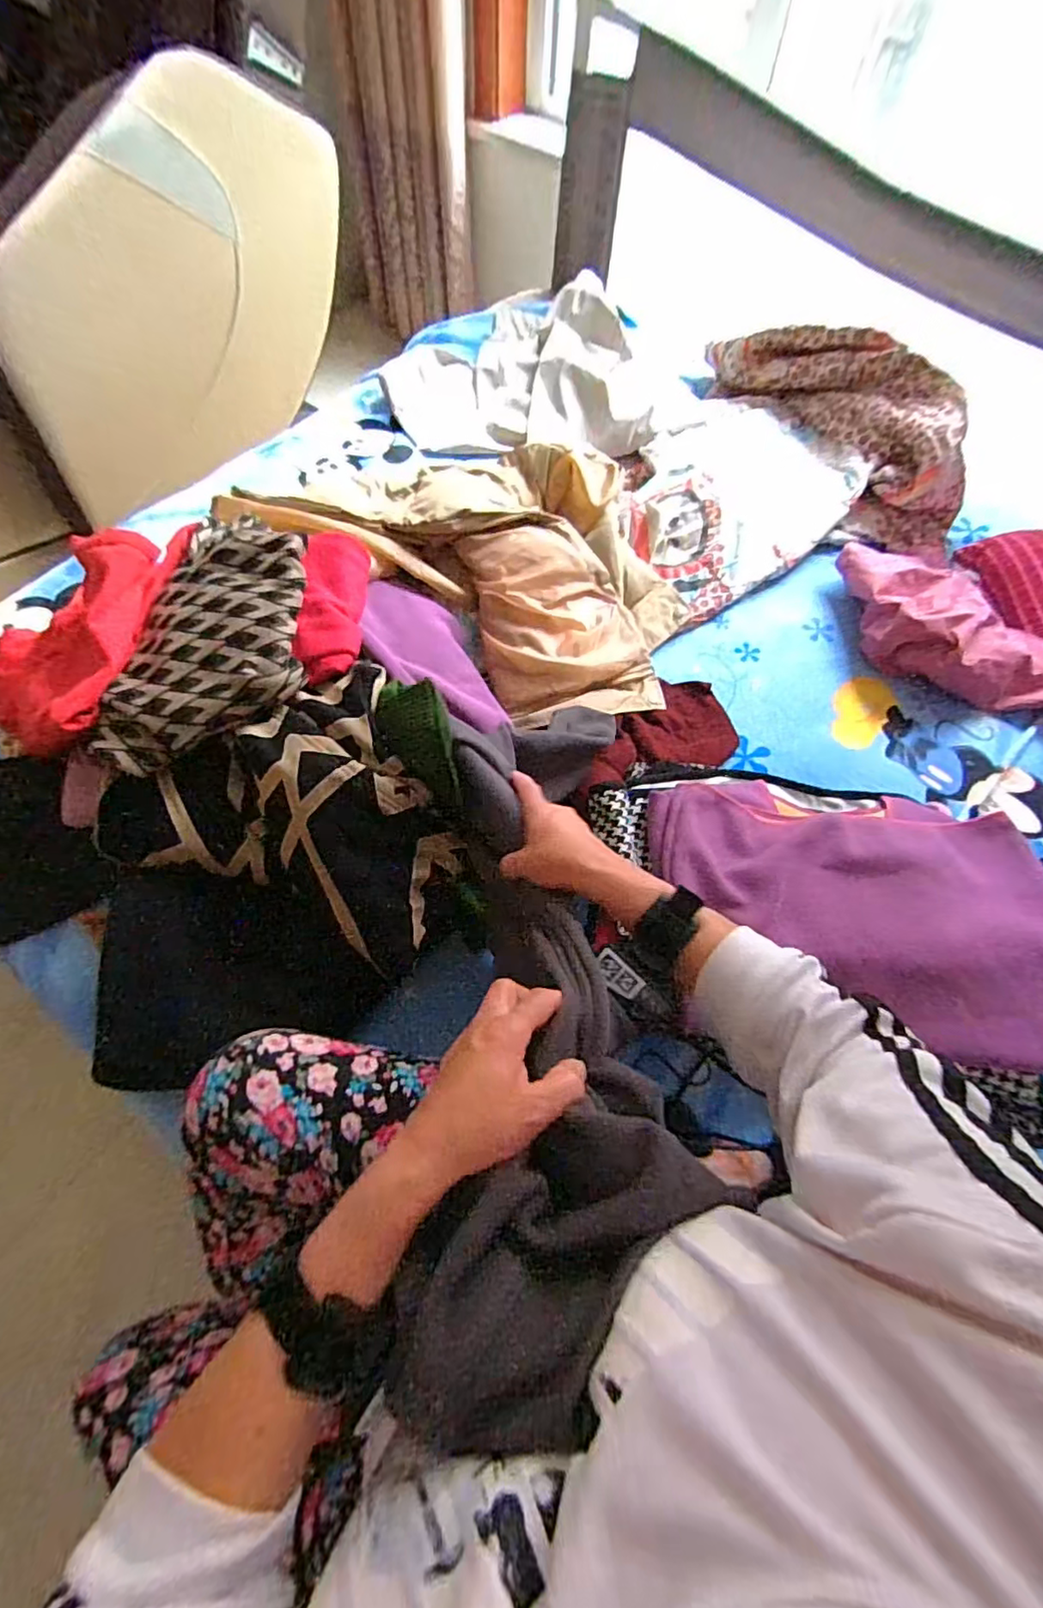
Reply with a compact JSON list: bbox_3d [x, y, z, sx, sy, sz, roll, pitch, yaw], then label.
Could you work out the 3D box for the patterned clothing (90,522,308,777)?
[{"bbox_3d":[-0.306,-0.190,0.627,0.193,0.069,0.329,9,64,3],"label":"patterned clothing"}]

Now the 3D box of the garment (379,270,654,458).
[{"bbox_3d":[-0.005,-0.795,1.091,0.447,0.087,0.428,2,63,-1],"label":"garment"}]

